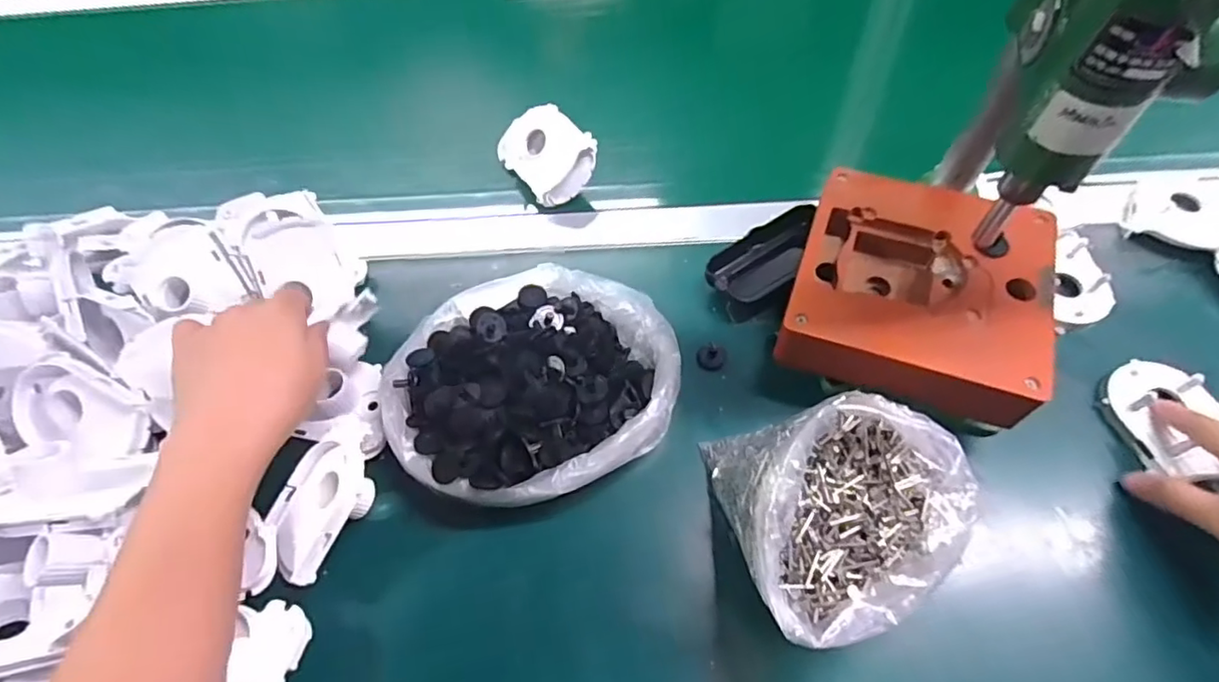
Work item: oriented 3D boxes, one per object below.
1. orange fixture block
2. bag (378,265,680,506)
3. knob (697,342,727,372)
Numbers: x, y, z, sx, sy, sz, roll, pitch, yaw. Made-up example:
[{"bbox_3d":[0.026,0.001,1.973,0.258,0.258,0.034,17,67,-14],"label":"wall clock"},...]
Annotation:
[{"bbox_3d":[0.209,-0.028,0.418,0.151,0.082,0.162,18,62,14],"label":"orange fixture block"},{"bbox_3d":[-0.050,0.030,0.416,0.187,0.049,0.163,-39,64,-18],"label":"bag"},{"bbox_3d":[0.077,0.012,0.446,0.020,0.007,0.024,26,64,18],"label":"knob"}]

